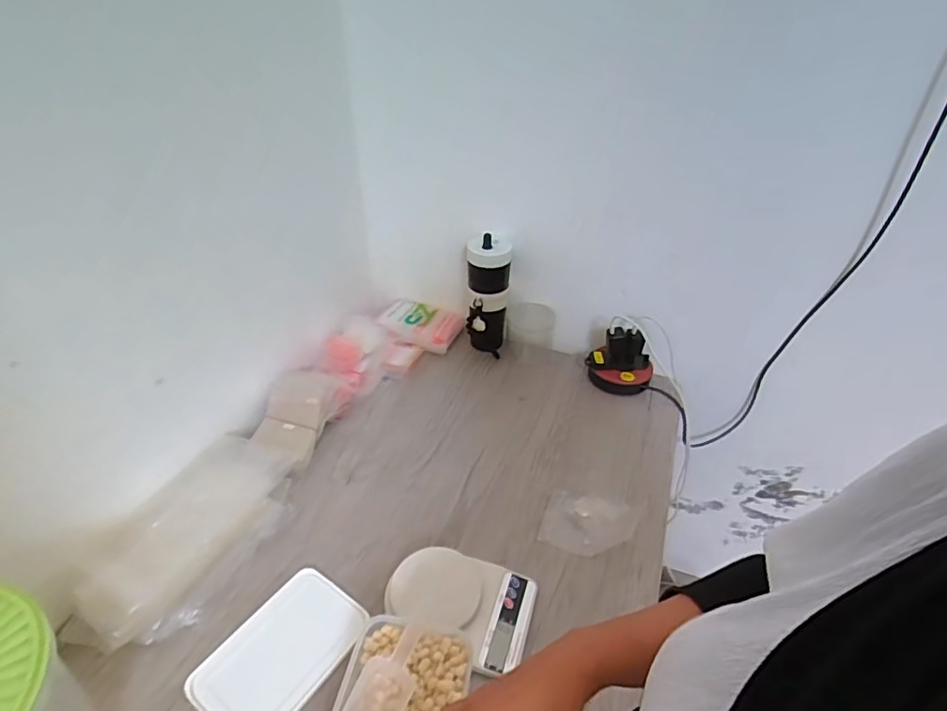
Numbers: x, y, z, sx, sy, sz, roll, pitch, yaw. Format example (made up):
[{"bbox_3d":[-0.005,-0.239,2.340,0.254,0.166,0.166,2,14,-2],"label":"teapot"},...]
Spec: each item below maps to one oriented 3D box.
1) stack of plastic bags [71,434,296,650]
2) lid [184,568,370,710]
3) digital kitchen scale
[{"bbox_3d":[-0.376,0.240,0.724,0.154,0.070,0.294,18,40,20],"label":"stack of plastic bags"},{"bbox_3d":[-0.232,0.358,0.646,0.125,0.011,0.189,26,44,28],"label":"lid"},{"bbox_3d":[-0.018,0.315,0.678,0.182,0.038,0.130,12,39,13],"label":"digital kitchen scale"}]

